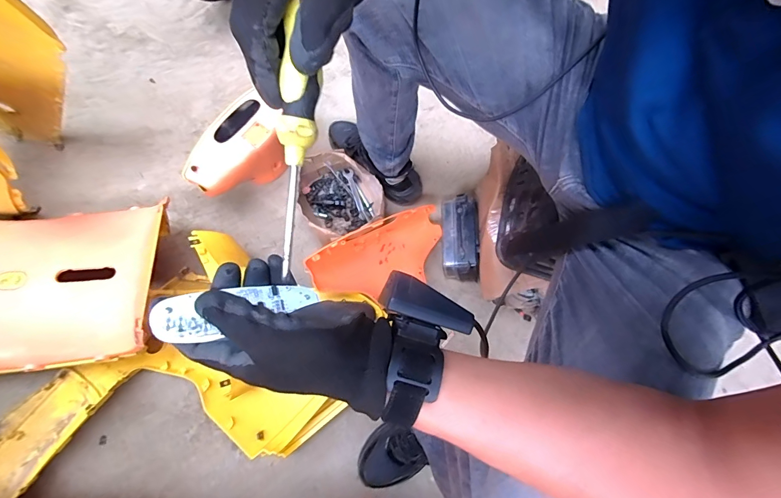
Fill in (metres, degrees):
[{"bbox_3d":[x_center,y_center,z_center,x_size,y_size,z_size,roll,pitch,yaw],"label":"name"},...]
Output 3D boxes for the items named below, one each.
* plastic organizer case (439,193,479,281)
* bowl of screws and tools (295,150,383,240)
[{"bbox_3d":[0.151,-0.025,0.789,0.073,0.057,0.181,0,75,-2],"label":"plastic organizer case"},{"bbox_3d":[-0.108,-0.121,0.795,0.182,0.104,0.170,0,75,-1],"label":"bowl of screws and tools"}]

